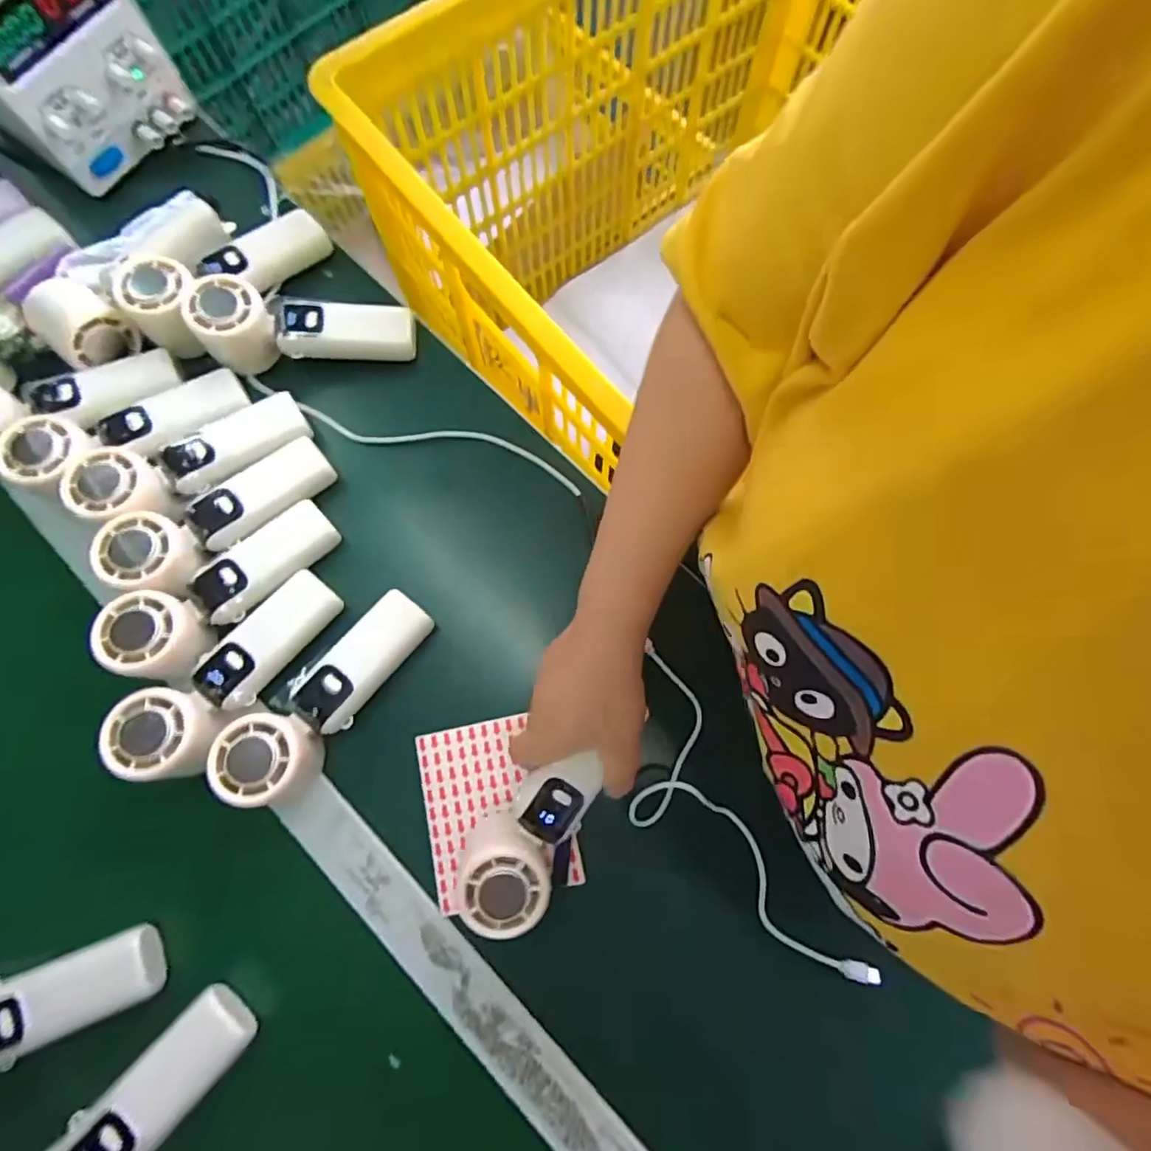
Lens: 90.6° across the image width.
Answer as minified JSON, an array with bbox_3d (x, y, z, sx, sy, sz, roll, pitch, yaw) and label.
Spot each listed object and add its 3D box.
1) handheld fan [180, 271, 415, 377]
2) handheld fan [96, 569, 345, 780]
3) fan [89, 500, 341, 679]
[{"bbox_3d":[-0.217,-0.200,0.465,0.168,0.055,0.054,-1,77,-13],"label":"handheld fan"},{"bbox_3d":[-0.237,0.067,0.395,0.059,0.035,0.164,36,64,7],"label":"handheld fan"},{"bbox_3d":[-0.250,0.010,0.411,0.060,0.035,0.167,45,67,9],"label":"fan"}]

